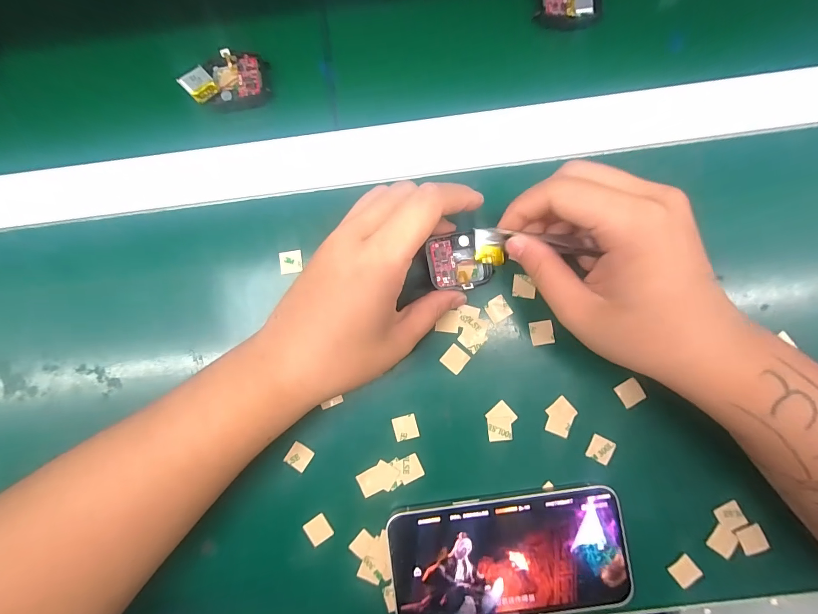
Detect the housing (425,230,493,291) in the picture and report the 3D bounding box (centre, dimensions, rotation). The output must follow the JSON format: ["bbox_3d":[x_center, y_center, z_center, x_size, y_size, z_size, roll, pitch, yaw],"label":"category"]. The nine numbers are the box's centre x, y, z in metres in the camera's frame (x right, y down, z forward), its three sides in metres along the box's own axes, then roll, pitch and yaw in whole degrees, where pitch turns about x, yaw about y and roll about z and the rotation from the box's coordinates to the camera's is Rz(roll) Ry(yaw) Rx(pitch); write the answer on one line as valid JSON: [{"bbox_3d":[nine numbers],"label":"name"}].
[{"bbox_3d":[0.033,-0.030,0.236,0.041,0.013,0.036,-13,84,0],"label":"housing"}]

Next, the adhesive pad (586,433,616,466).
[{"bbox_3d":[0.124,0.092,0.230,0.015,0.004,0.015,28,86,4],"label":"adhesive pad"}]

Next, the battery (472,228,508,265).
[{"bbox_3d":[0.052,-0.039,0.230,0.019,0.004,0.023,-4,84,1],"label":"battery"}]

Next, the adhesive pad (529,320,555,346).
[{"bbox_3d":[0.089,0.017,0.237,0.015,0.004,0.016,-7,84,1],"label":"adhesive pad"}]

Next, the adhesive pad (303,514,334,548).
[{"bbox_3d":[-0.059,0.145,0.233,0.015,0.004,0.015,-35,85,-2],"label":"adhesive pad"}]

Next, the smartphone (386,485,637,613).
[{"bbox_3d":[0.062,0.158,0.224,0.144,0.009,0.075,-7,84,1],"label":"smartphone"}]

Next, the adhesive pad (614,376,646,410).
[{"bbox_3d":[0.145,0.056,0.233,0.016,0.004,0.016,-30,85,-2],"label":"adhesive pad"}]

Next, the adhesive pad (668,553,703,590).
[{"bbox_3d":[0.174,0.167,0.226,0.016,0.004,0.014,-41,74,1],"label":"adhesive pad"}]

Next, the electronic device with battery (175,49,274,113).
[{"bbox_3d":[-0.128,-0.161,0.254,0.054,0.018,0.037,-8,84,0],"label":"electronic device with battery"}]

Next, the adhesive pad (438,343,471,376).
[{"bbox_3d":[0.031,0.035,0.237,0.015,0.004,0.015,39,86,5],"label":"adhesive pad"}]

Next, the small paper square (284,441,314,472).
[{"bbox_3d":[-0.072,0.099,0.235,0.015,0.004,0.015,32,86,4],"label":"small paper square"}]

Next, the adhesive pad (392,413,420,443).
[{"bbox_3d":[-0.002,0.080,0.235,0.016,0.004,0.016,-15,84,0],"label":"adhesive pad"}]

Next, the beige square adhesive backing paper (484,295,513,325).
[{"bbox_3d":[0.060,0.001,0.239,0.015,0.004,0.015,-31,85,-2],"label":"beige square adhesive backing paper"}]

